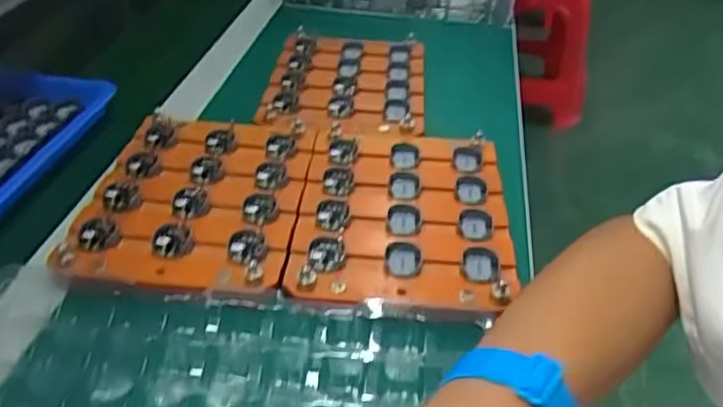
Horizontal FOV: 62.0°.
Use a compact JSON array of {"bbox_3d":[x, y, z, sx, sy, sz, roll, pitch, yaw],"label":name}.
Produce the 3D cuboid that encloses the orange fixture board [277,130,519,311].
[{"bbox_3d":[0.031,0.003,0.434,0.147,0.018,0.192,3,39,3],"label":"orange fixture board"}]

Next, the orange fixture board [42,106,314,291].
[{"bbox_3d":[-0.118,-0.009,0.437,0.144,0.015,0.186,3,39,3],"label":"orange fixture board"}]

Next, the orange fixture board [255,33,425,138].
[{"bbox_3d":[-0.014,-0.117,0.574,0.145,0.016,0.186,3,39,3],"label":"orange fixture board"}]

